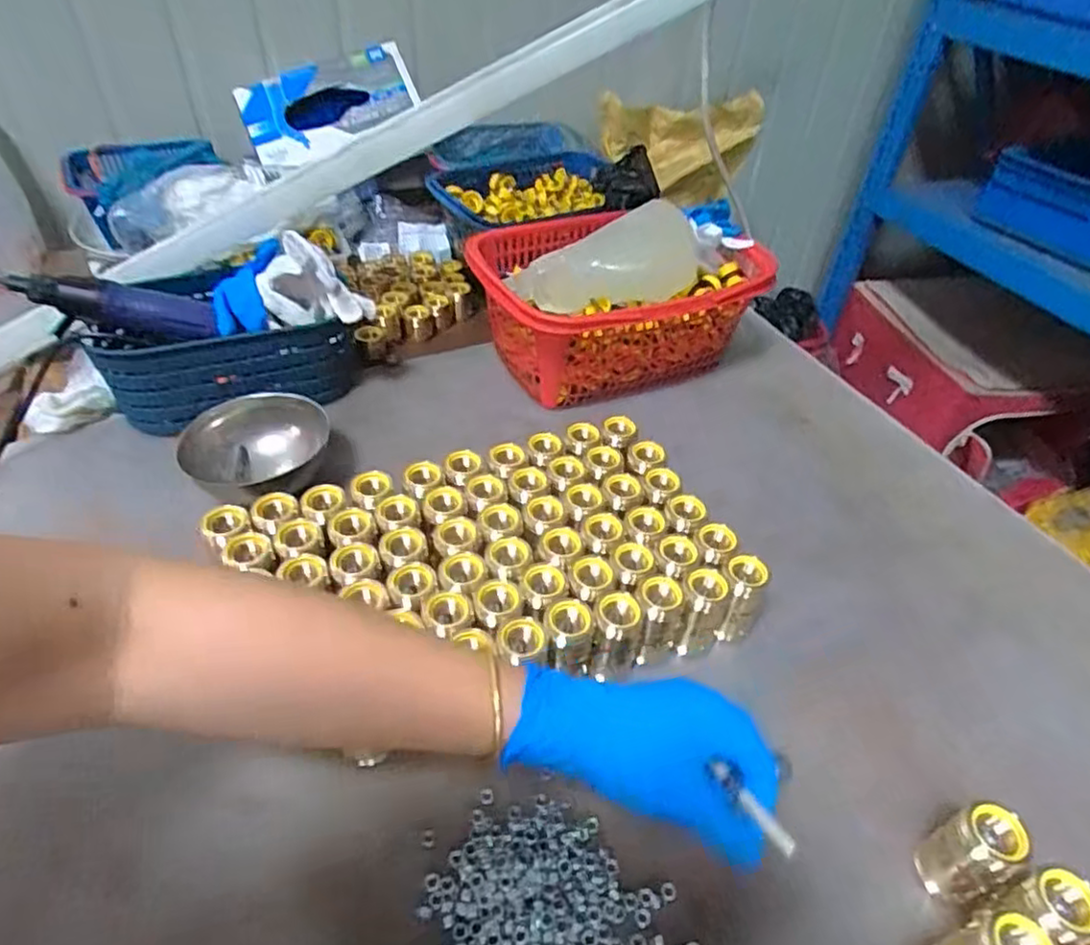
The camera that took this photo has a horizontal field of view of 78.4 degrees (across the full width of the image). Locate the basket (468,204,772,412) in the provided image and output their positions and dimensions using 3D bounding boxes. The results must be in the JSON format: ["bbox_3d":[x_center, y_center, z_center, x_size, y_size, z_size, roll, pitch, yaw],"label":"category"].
[{"bbox_3d":[0.074,-0.175,0.693,0.287,0.107,0.202,-15,47,-19],"label":"basket"}]

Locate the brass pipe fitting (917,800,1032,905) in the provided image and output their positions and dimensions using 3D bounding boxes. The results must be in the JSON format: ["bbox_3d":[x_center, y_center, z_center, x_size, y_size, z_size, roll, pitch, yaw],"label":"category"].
[{"bbox_3d":[0.222,0.199,0.350,0.022,0.063,0.029,0,44,-4],"label":"brass pipe fitting"}]

